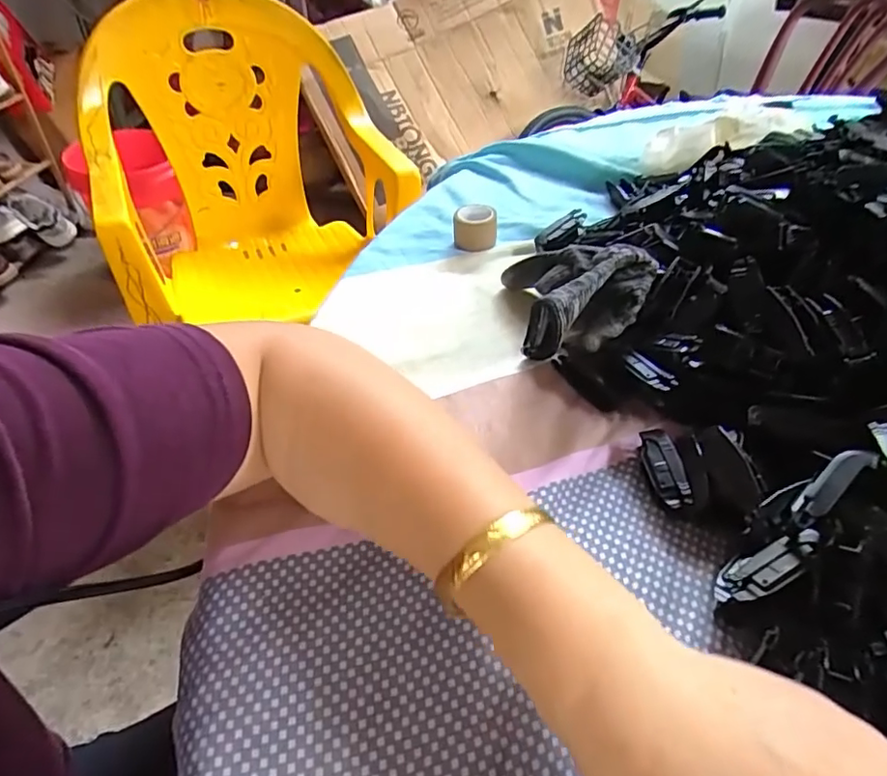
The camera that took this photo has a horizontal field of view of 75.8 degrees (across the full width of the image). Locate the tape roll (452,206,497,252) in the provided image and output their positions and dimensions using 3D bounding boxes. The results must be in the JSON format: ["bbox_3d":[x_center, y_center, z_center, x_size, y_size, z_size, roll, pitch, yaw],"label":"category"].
[{"bbox_3d":[0.026,-0.131,0.459,0.034,0.029,0.034,0,46,0],"label":"tape roll"}]

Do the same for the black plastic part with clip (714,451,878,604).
[{"bbox_3d":[0.155,0.060,0.248,0.089,0.020,0.021,-47,58,-3],"label":"black plastic part with clip"}]

